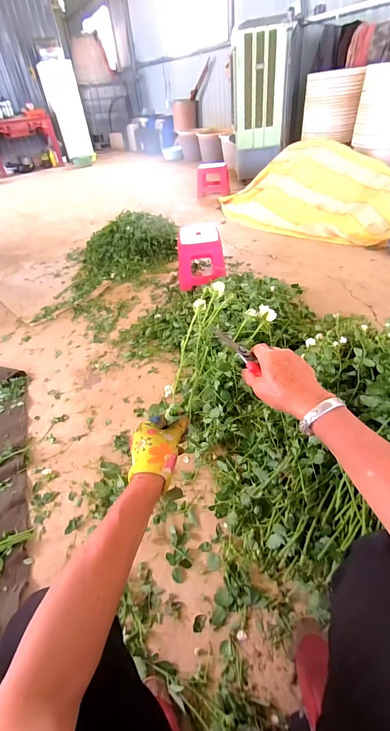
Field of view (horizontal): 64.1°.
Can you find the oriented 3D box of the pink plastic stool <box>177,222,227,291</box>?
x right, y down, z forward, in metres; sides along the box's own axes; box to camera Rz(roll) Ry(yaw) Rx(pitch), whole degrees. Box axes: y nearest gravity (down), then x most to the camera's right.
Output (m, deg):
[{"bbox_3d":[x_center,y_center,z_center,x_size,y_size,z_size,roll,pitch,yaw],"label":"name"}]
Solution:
[{"bbox_3d":[0.024,-0.612,1.759,0.249,0.260,0.315,-6,42,0],"label":"pink plastic stool"}]

